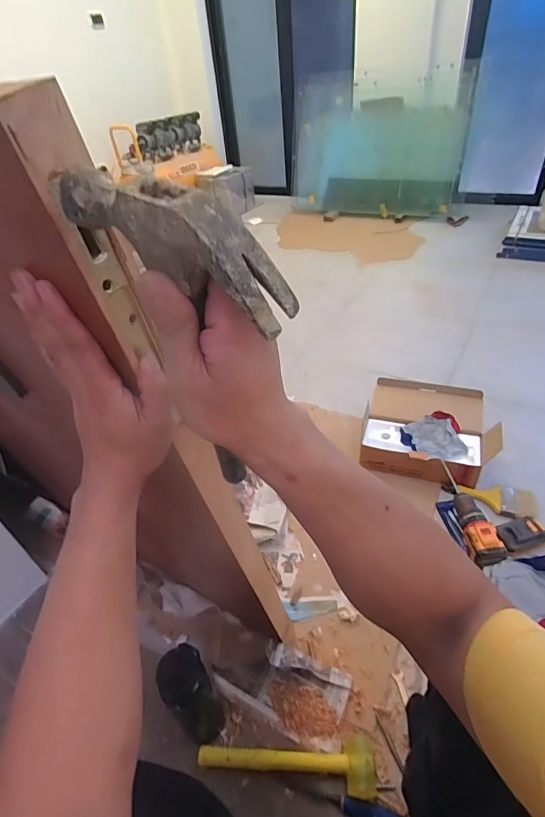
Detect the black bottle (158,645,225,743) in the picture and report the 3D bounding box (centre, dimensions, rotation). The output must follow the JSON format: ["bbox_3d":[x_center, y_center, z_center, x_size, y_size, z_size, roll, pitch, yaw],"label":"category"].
[{"bbox_3d":[-0.141,0.523,0.756,0.075,0.245,0.082,-20,42,-16],"label":"black bottle"}]

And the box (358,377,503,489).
[{"bbox_3d":[0.473,0.066,1.277,0.377,0.129,0.303,12,43,20],"label":"box"}]

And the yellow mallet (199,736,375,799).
[{"bbox_3d":[0.023,0.642,0.743,0.316,0.046,0.081,-4,40,3],"label":"yellow mallet"}]

